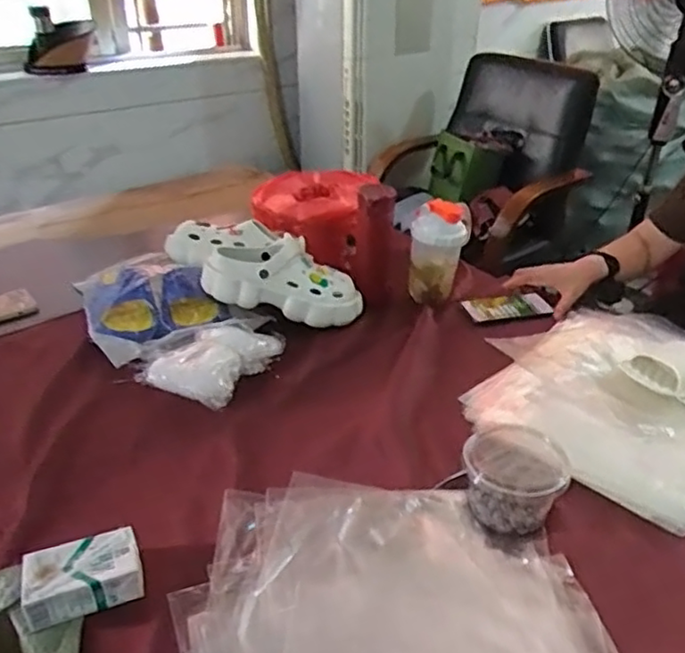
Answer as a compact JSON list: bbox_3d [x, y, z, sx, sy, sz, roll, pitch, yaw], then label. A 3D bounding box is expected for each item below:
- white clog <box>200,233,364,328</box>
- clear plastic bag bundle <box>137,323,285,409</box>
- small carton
[{"bbox_3d":[-0.095,-0.087,1.106,0.274,0.108,0.108,14,29,-11],"label":"white clog"},{"bbox_3d":[-0.190,0.048,0.972,0.127,0.050,0.191,20,36,29],"label":"clear plastic bag bundle"},{"bbox_3d":[-0.264,0.254,0.659,0.111,0.039,0.066,-10,33,-17],"label":"small carton"}]

